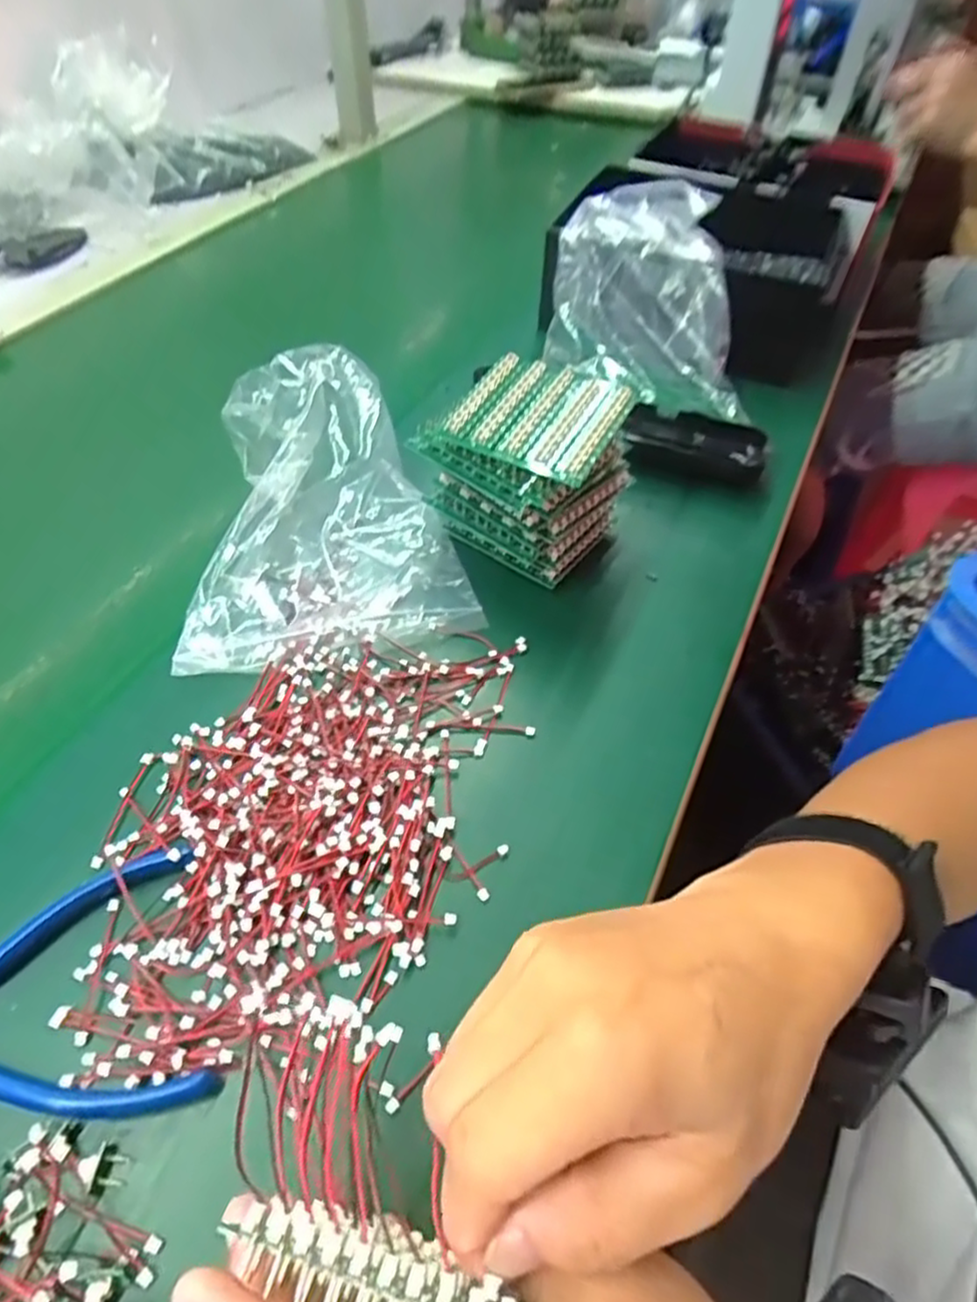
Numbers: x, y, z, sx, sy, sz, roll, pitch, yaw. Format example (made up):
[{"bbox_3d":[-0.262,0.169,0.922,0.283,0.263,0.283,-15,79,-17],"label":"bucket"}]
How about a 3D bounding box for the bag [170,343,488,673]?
[{"bbox_3d":[-0.117,-0.096,0.440,0.169,0.077,0.210,-15,53,-13],"label":"bag"}]

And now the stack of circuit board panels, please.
[{"bbox_3d":[0.020,-0.105,0.423,0.102,0.107,0.084,28,56,20],"label":"stack of circuit board panels"}]

